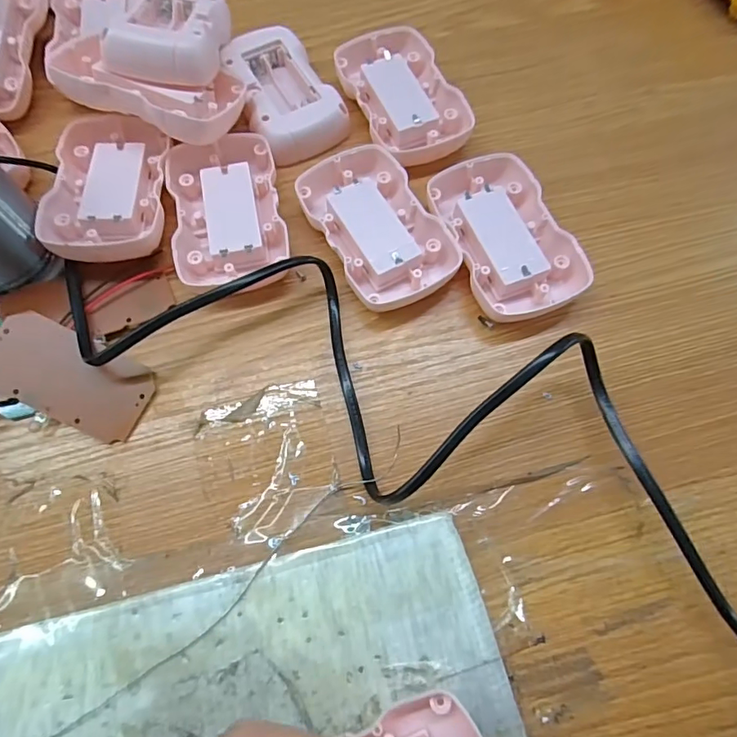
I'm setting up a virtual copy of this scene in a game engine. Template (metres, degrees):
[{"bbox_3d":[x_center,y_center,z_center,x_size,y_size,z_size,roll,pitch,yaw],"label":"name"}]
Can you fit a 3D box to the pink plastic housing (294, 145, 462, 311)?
[{"bbox_3d":[0.005,-0.073,0.250,0.057,0.015,0.086,-29,73,-11],"label":"pink plastic housing"}]

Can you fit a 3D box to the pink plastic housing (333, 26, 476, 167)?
[{"bbox_3d":[0.019,-0.154,0.279,0.053,0.015,0.089,-23,72,-9],"label":"pink plastic housing"}]

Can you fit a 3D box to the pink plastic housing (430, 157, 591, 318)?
[{"bbox_3d":[0.068,-0.067,0.248,0.052,0.017,0.086,-24,72,-9],"label":"pink plastic housing"}]

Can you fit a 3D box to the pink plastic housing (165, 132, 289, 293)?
[{"bbox_3d":[-0.072,-0.081,0.252,0.053,0.015,0.083,-11,71,-5],"label":"pink plastic housing"}]

